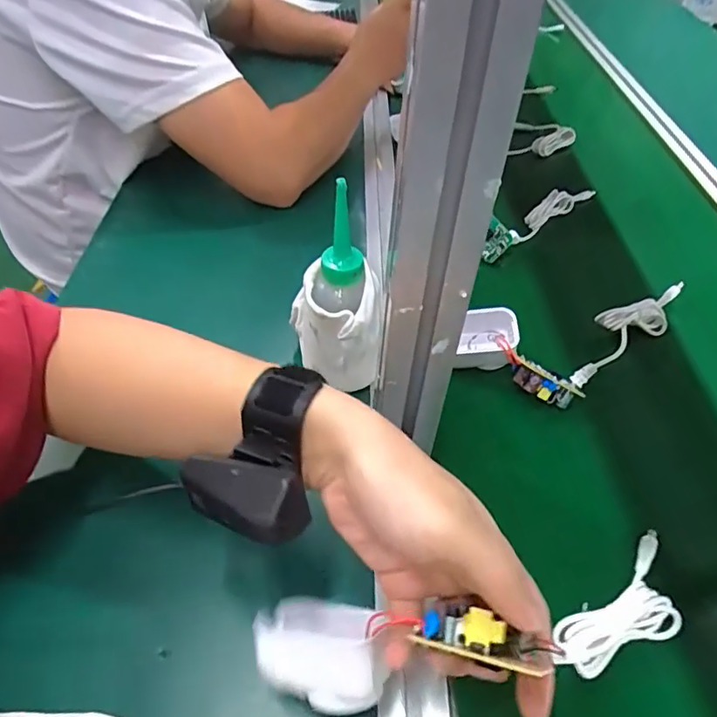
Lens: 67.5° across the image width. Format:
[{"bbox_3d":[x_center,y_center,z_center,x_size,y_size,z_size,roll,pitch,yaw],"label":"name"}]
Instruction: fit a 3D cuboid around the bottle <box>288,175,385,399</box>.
[{"bbox_3d":[-0.017,-0.044,0.397,0.067,0.145,0.057,-3,47,-5],"label":"bottle"}]

